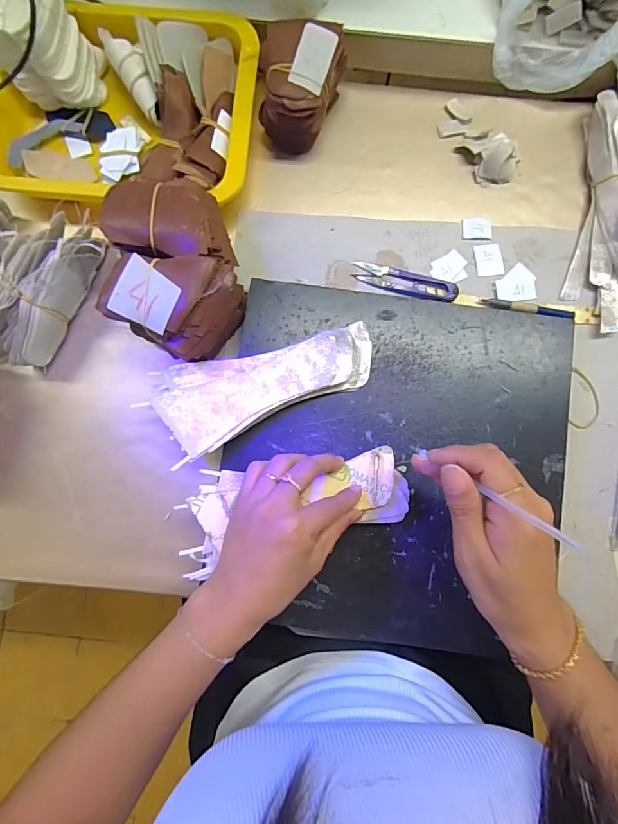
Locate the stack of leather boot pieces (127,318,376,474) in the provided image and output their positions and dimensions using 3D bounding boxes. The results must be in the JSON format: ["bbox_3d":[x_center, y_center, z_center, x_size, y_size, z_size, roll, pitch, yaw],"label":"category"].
[{"bbox_3d":[-0.038,-0.024,0.371,0.194,0.022,0.078,-20,85,-2],"label":"stack of leather boot pieces"}]

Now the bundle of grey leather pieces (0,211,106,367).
[{"bbox_3d":[-0.242,-0.111,0.383,0.057,0.062,0.136,32,85,4],"label":"bundle of grey leather pieces"}]

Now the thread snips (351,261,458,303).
[{"bbox_3d":[0.093,-0.126,0.411,0.098,0.014,0.025,15,85,1],"label":"thread snips"}]

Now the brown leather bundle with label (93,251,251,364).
[{"bbox_3d":[-0.111,-0.093,0.372,0.095,0.085,0.084,27,85,4],"label":"brown leather bundle with label"}]

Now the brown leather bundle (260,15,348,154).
[{"bbox_3d":[-0.011,-0.304,0.402,0.077,0.068,0.090,11,84,2],"label":"brown leather bundle"}]

